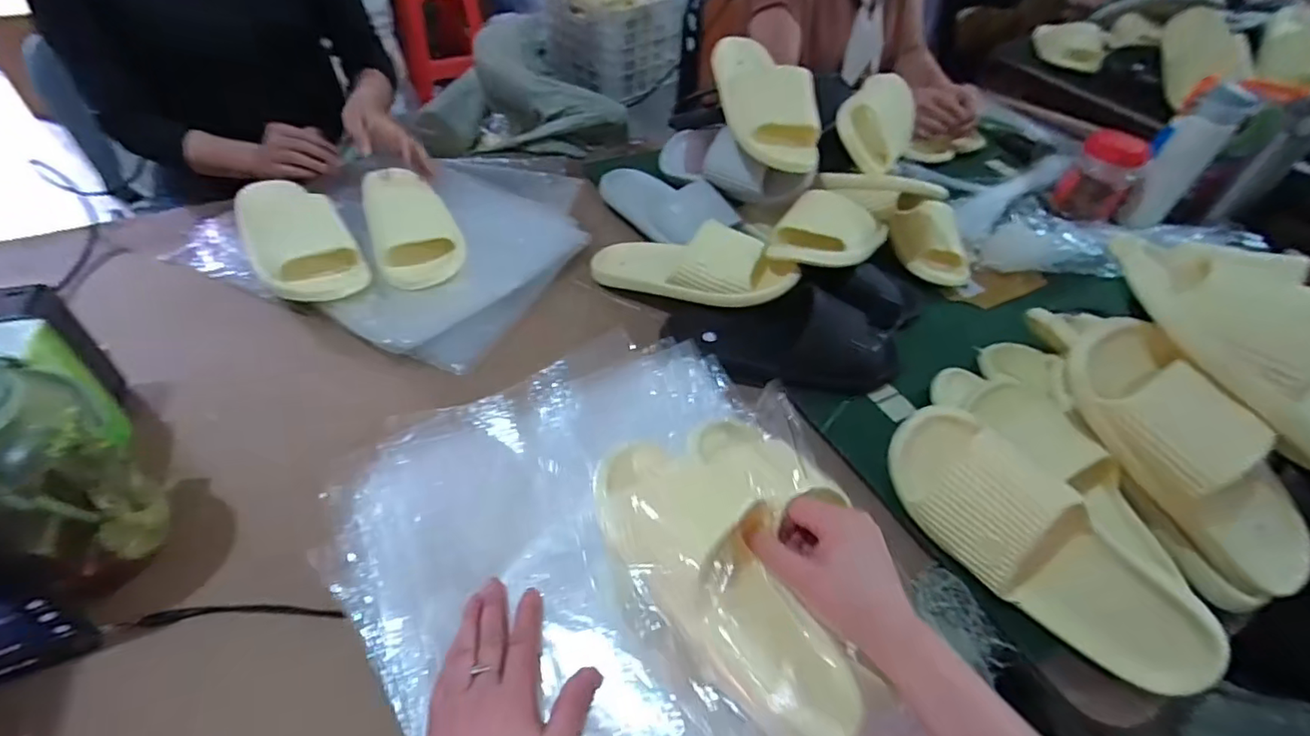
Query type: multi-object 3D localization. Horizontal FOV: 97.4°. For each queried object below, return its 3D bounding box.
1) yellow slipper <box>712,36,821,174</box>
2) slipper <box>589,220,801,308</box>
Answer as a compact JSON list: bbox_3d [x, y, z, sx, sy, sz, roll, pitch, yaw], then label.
[{"bbox_3d":[0.138,-0.363,0.748,0.106,0.053,0.241,-13,68,-18],"label":"yellow slipper"},{"bbox_3d":[0.039,-0.129,0.714,0.262,0.066,0.099,8,44,26],"label":"slipper"}]

